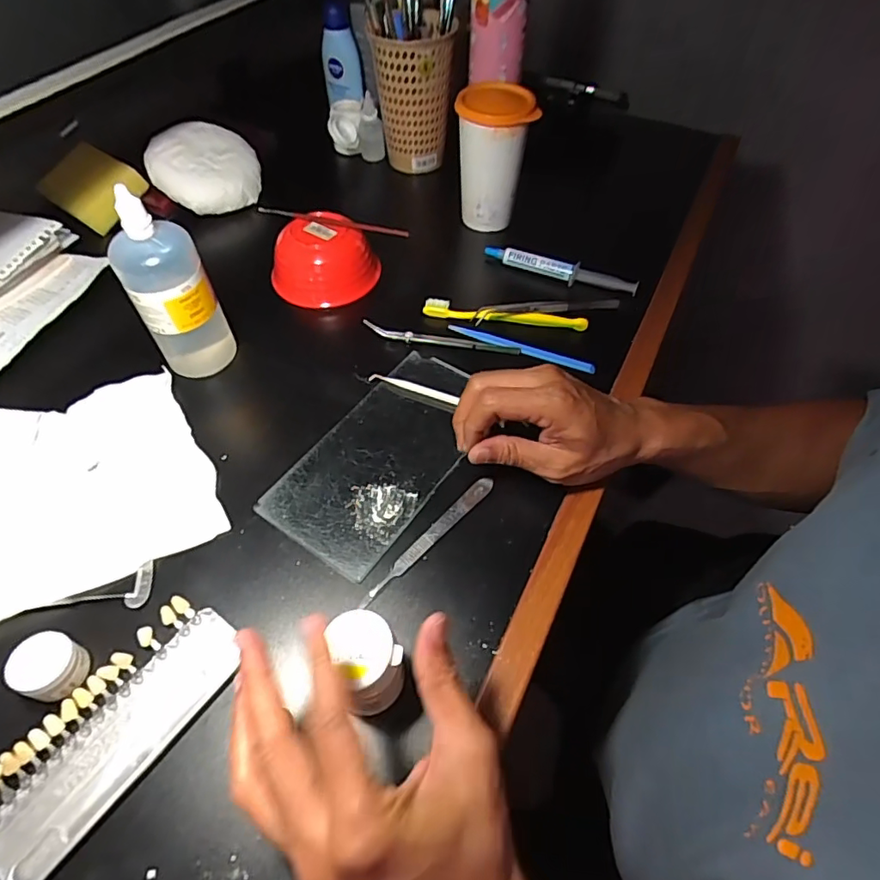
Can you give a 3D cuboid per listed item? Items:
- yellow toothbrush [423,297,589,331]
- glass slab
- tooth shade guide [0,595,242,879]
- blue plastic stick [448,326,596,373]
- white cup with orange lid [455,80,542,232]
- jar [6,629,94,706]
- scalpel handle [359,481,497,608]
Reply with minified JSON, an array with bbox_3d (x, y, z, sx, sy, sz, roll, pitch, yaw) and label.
[{"bbox_3d":[0.062,-0.119,0.514,0.153,0.010,0.013,9,55,6],"label":"yellow toothbrush"},{"bbox_3d":[-0.042,0.005,0.428,0.102,0.008,0.198,27,59,17],"label":"glass slab"},{"bbox_3d":[-0.186,0.163,0.311,0.067,0.009,0.147,32,60,20],"label":"tooth shade guide"},{"bbox_3d":[0.073,-0.085,0.494,0.136,0.005,0.011,19,57,13],"label":"blue plastic stick"},{"bbox_3d":[0.055,-0.293,0.569,0.074,0.124,0.067,-4,55,-3],"label":"white cup with orange lid"},{"bbox_3d":[-0.227,0.132,0.315,0.033,0.026,0.031,0,55,0],"label":"jar"},{"bbox_3d":[-0.006,0.069,0.382,0.013,0.004,0.128,37,62,23],"label":"scalpel handle"}]

